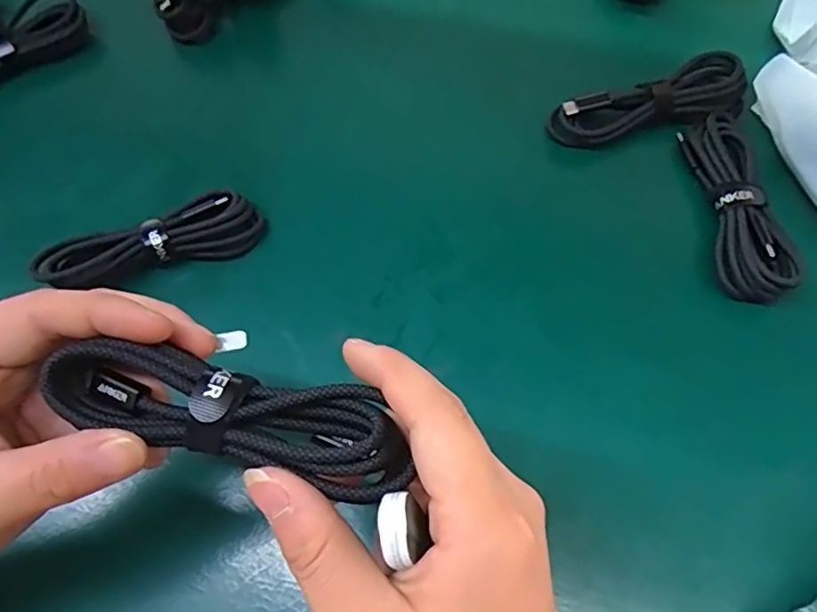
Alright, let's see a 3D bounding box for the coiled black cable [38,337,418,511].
[{"bbox_3d":[-0.052,0.032,0.173,0.108,0.019,0.030,13,68,8],"label":"coiled black cable"}]

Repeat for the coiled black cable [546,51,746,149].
[{"bbox_3d":[0.143,-0.117,0.336,0.110,0.023,0.033,-17,67,-5],"label":"coiled black cable"}]

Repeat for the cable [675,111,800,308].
[{"bbox_3d":[0.173,-0.055,0.311,0.036,0.021,0.115,-4,67,1],"label":"cable"}]

